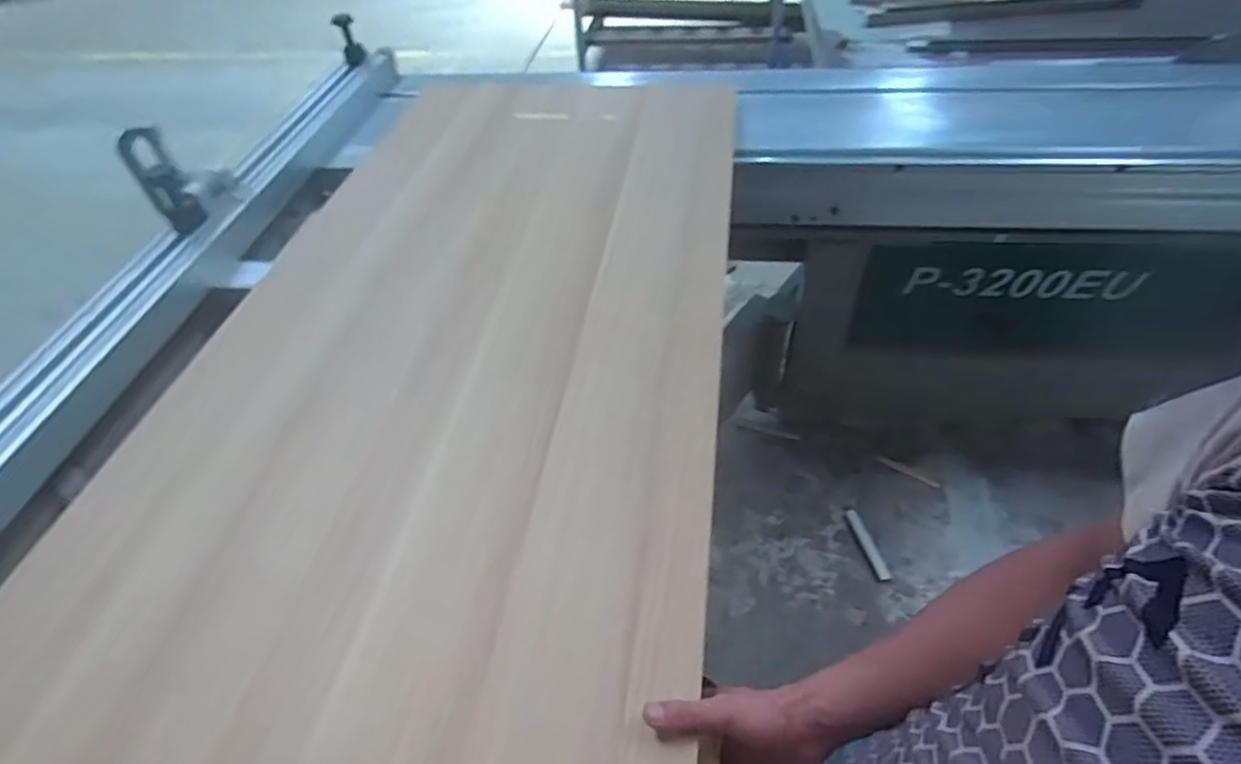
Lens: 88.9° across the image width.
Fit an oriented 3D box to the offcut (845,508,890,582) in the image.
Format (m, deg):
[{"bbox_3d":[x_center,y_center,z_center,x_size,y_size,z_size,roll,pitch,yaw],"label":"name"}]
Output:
[{"bbox_3d":[0.618,0.406,1.584,0.030,0.009,0.196,-10,48,-6],"label":"offcut"}]

